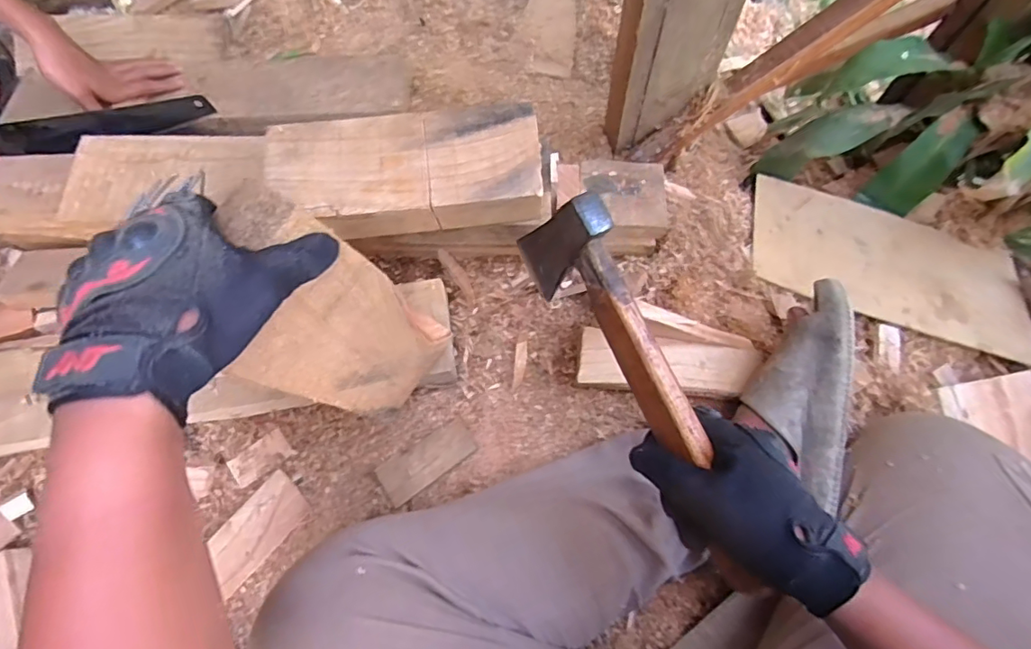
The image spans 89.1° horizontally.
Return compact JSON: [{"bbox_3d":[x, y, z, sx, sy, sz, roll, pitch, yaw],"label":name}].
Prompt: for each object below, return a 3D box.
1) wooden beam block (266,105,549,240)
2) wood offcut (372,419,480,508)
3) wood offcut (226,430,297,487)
[{"bbox_3d":[-0.112,-0.159,0.570,0.285,0.059,0.129,-6,69,0],"label":"wooden beam block"},{"bbox_3d":[-0.100,0.154,0.595,0.111,0.006,0.047,-33,71,-10],"label":"wood offcut"},{"bbox_3d":[-0.294,0.155,0.606,0.069,0.007,0.037,-34,71,-11],"label":"wood offcut"}]

